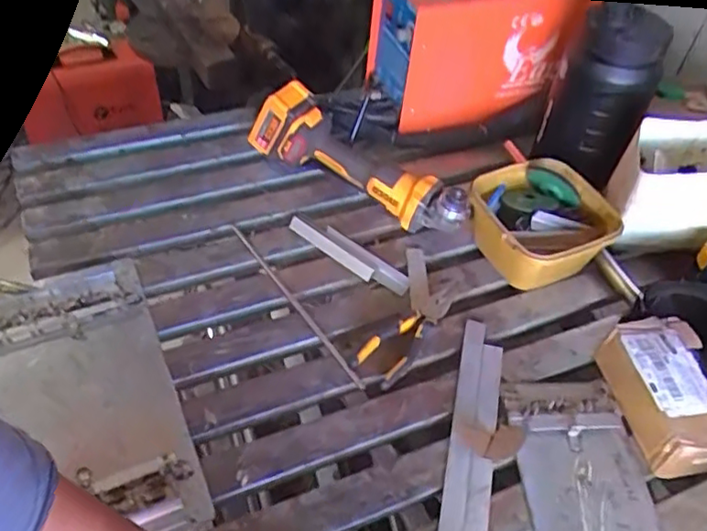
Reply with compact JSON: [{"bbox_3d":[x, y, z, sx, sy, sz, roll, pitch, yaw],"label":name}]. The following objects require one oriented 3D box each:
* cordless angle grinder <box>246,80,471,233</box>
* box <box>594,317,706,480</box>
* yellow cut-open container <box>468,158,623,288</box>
[{"bbox_3d":[0.005,-0.151,0.937,0.349,0.107,0.084,30,56,10],"label":"cordless angle grinder"},{"bbox_3d":[0.357,0.139,0.718,0.088,0.065,0.172,-6,49,-10],"label":"box"},{"bbox_3d":[0.255,-0.056,0.867,0.178,0.091,0.179,-16,58,-6],"label":"yellow cut-open container"}]

